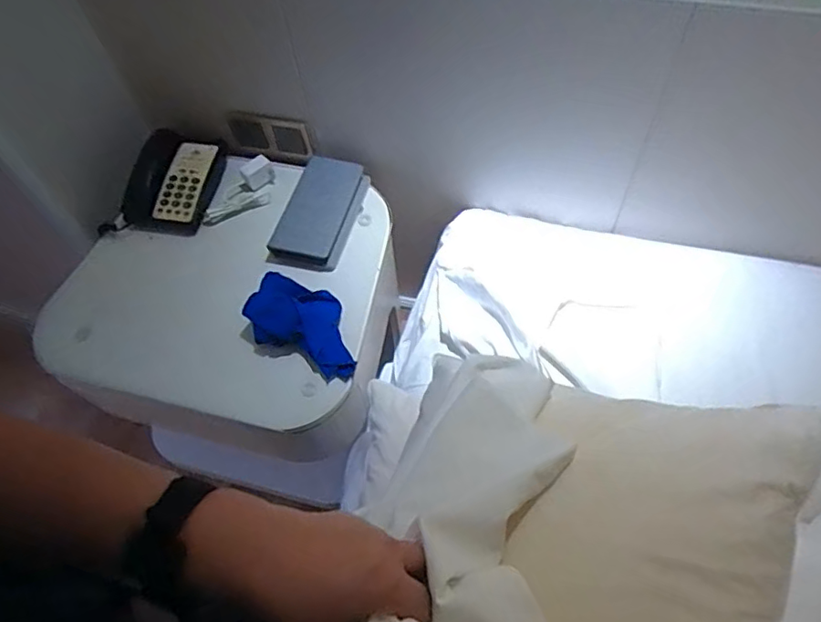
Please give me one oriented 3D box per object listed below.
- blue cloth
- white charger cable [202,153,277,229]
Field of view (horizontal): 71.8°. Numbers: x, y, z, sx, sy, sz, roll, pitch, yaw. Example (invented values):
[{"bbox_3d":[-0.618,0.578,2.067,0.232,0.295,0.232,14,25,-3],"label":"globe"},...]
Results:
[{"bbox_3d":[-0.170,0.018,0.932,0.206,0.065,0.126,25,63,19],"label":"blue cloth"},{"bbox_3d":[-0.322,-0.229,1.111,0.080,0.034,0.167,21,62,16],"label":"white charger cable"}]

